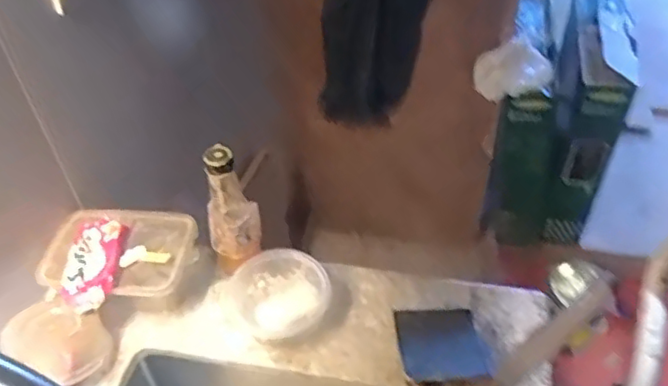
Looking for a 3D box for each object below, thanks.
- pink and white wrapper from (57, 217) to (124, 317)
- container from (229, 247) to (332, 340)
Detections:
[{"bbox_3d":[-0.285,0.079,0.743,0.060,0.027,0.121,-4,48,-2],"label":"pink and white wrapper"},{"bbox_3d":[-0.062,0.120,0.752,0.109,0.036,0.112,-1,48,1],"label":"container"}]

